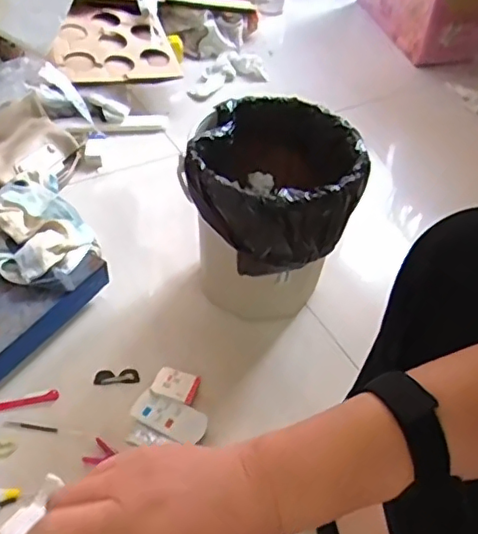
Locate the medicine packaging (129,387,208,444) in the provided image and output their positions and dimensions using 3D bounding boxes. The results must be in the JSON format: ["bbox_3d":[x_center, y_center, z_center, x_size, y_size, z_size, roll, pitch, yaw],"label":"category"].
[{"bbox_3d":[-0.095,0.202,0.791,0.105,0.013,0.052,19,48,12],"label":"medicine packaging"}]

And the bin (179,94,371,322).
[{"bbox_3d":[0.044,-0.078,0.878,0.225,0.254,0.235,8,46,2],"label":"bin"}]

